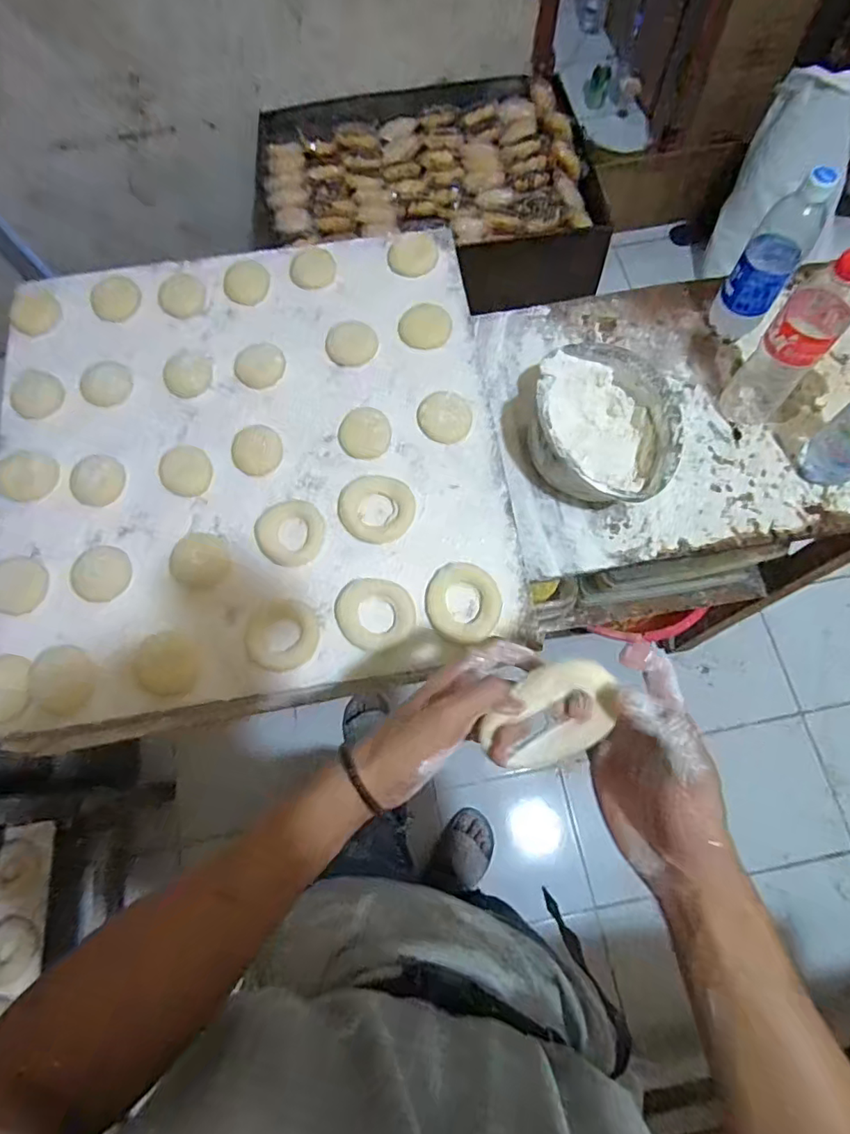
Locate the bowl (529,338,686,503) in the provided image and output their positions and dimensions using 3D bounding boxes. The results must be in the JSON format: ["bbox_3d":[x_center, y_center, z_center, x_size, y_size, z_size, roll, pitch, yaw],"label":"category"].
[{"bbox_3d":[0.203,-0.164,0.651,0.156,0.085,0.199,9,72,4],"label":"bowl"}]

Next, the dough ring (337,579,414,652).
[{"bbox_3d":[-0.052,0.048,0.576,0.084,0.011,0.072,22,73,8],"label":"dough ring"}]

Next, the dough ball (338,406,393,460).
[{"bbox_3d":[-0.070,-0.152,0.635,0.059,0.024,0.052,13,72,6],"label":"dough ball"}]

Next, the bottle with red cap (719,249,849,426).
[{"bbox_3d":[0.407,-0.241,0.627,0.073,0.220,0.065,-43,76,-12],"label":"bottle with red cap"}]

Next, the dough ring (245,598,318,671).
[{"bbox_3d":[-0.147,0.069,0.580,0.075,0.009,0.073,0,72,1],"label":"dough ring"}]

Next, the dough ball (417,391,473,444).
[{"bbox_3d":[0.024,-0.172,0.645,0.060,0.016,0.060,0,72,1],"label":"dough ball"}]

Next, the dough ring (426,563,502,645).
[{"bbox_3d":[0.040,0.038,0.577,0.073,0.015,0.082,-12,72,-3],"label":"dough ring"}]

